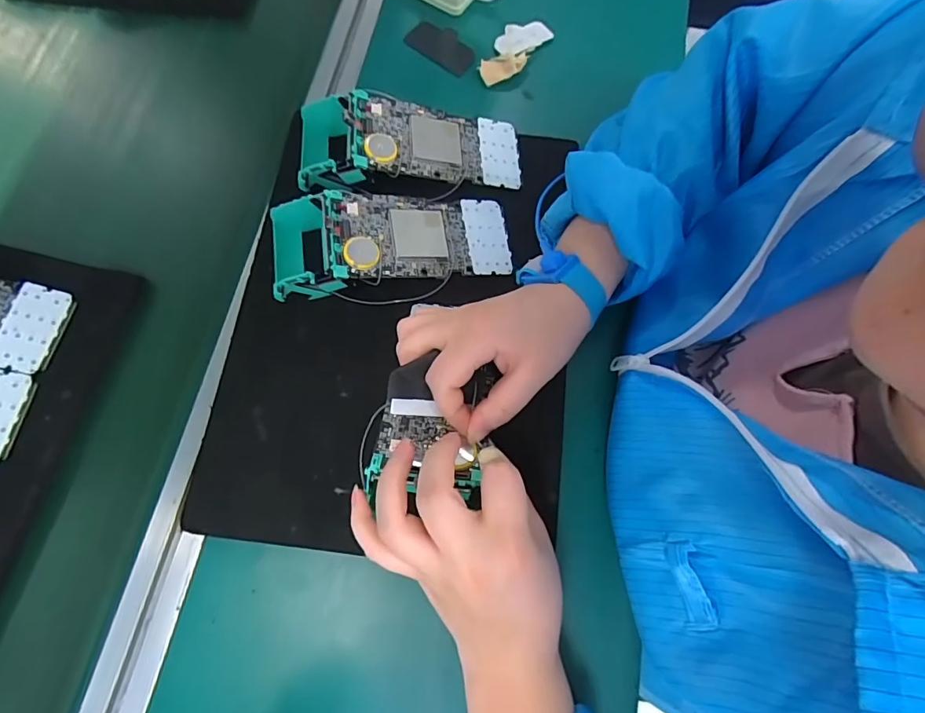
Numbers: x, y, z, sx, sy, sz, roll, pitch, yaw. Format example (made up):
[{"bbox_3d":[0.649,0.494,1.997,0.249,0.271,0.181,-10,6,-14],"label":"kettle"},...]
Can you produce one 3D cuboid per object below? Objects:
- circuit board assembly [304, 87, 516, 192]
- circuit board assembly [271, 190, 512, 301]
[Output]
[{"bbox_3d":[-0.045,-0.169,0.374,0.182,0.059,0.069,-4,75,0],"label":"circuit board assembly"},{"bbox_3d":[-0.052,-0.086,0.340,0.172,0.045,0.072,-7,75,0],"label":"circuit board assembly"}]

